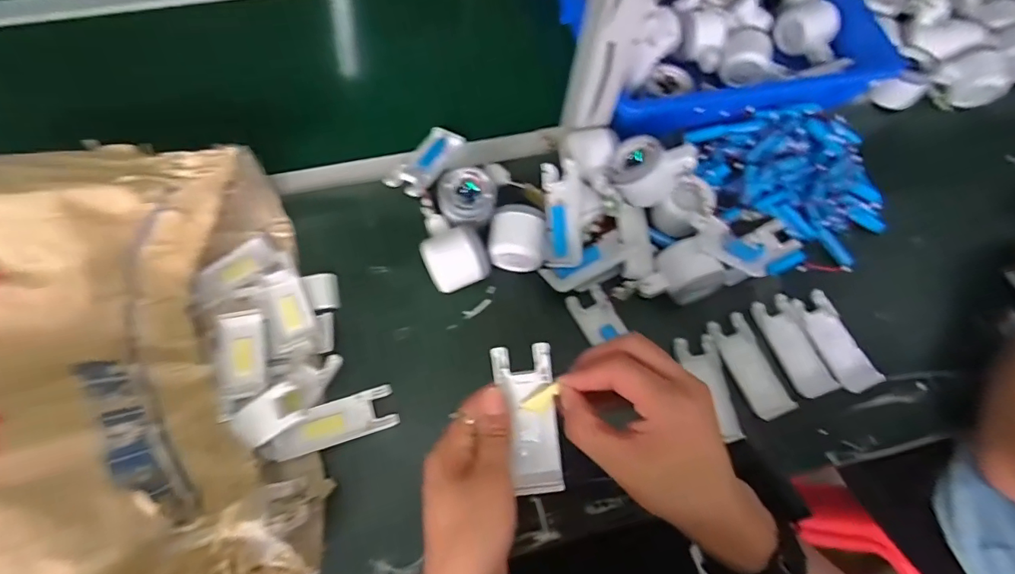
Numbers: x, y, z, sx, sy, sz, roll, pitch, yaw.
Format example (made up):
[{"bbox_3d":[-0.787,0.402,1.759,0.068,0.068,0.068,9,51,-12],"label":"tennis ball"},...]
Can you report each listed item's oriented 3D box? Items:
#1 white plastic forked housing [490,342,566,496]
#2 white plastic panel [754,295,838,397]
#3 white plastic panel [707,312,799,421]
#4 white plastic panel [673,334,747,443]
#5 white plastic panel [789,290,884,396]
[{"bbox_3d":[0.016,0.091,0.344,0.040,0.022,0.103,-10,97,-6],"label":"white plastic forked housing"},{"bbox_3d":[0.296,0.060,0.503,0.043,0.008,0.105,-18,70,-9],"label":"white plastic panel"},{"bbox_3d":[0.246,0.079,0.491,0.045,0.007,0.105,-20,70,-10],"label":"white plastic panel"},{"bbox_3d":[0.198,0.099,0.480,0.043,0.006,0.103,-8,69,-5],"label":"white plastic panel"},{"bbox_3d":[0.340,0.055,0.503,0.041,0.008,0.106,-19,70,-9],"label":"white plastic panel"}]

